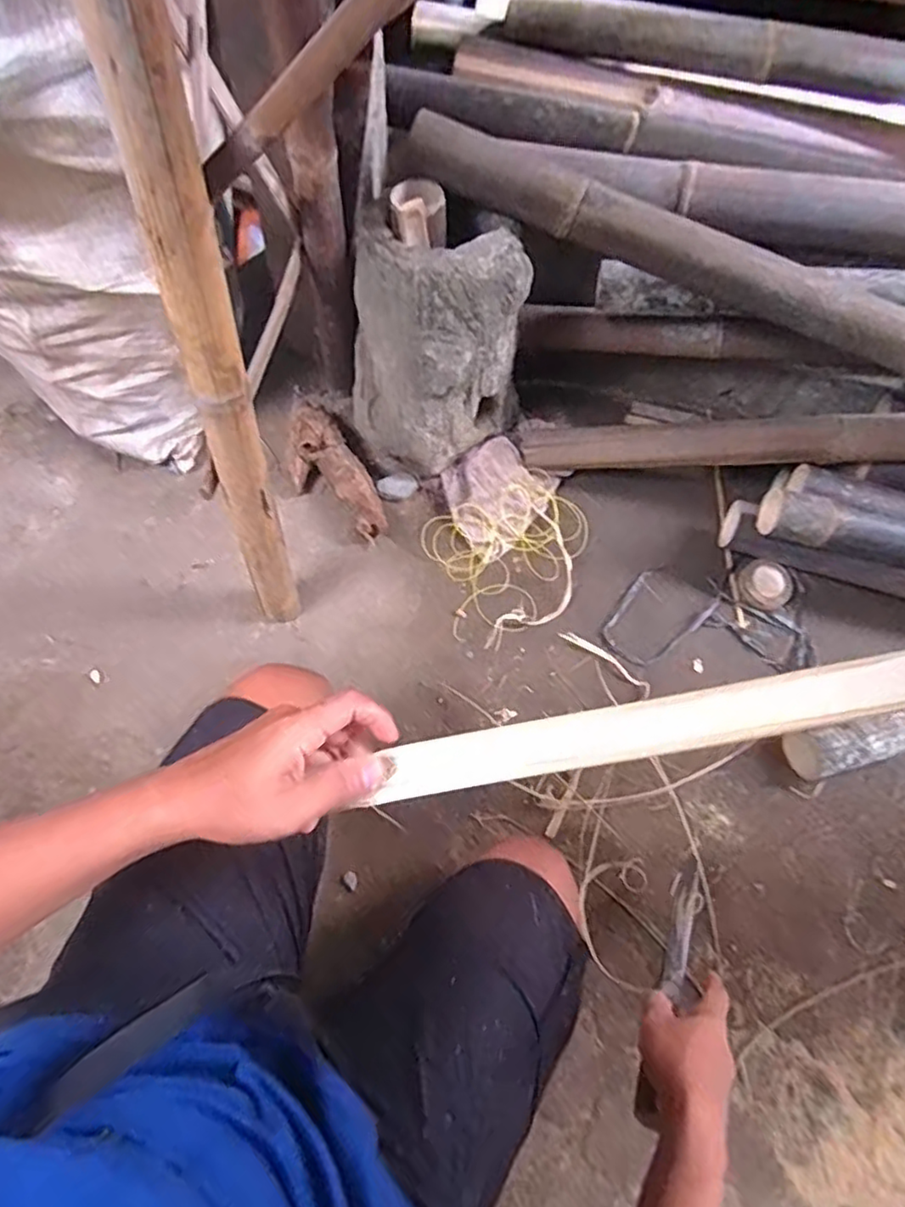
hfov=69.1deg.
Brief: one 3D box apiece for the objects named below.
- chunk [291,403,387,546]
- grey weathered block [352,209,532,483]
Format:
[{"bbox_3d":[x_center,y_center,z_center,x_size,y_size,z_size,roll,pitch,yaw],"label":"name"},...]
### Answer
[{"bbox_3d":[-0.188,-0.195,1.042,0.099,0.084,0.220,-31,70,-16],"label":"chunk"},{"bbox_3d":[-0.026,-0.348,0.976,0.255,0.347,0.160,8,63,1],"label":"grey weathered block"}]

